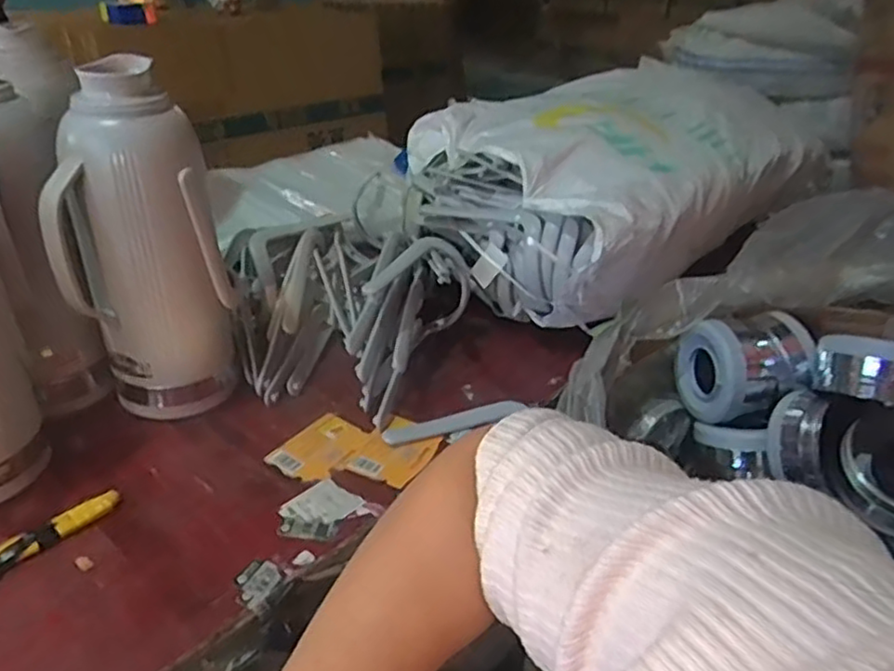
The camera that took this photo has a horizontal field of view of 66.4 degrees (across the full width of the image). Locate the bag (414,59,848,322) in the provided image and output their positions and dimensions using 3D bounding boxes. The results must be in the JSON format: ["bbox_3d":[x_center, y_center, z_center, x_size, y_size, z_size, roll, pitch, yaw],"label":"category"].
[{"bbox_3d":[0.228,-0.232,1.057,0.388,0.219,0.643,29,39,36],"label":"bag"}]

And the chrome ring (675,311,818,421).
[{"bbox_3d":[0.386,0.038,0.890,0.118,0.129,0.118,2,31,-1],"label":"chrome ring"}]

